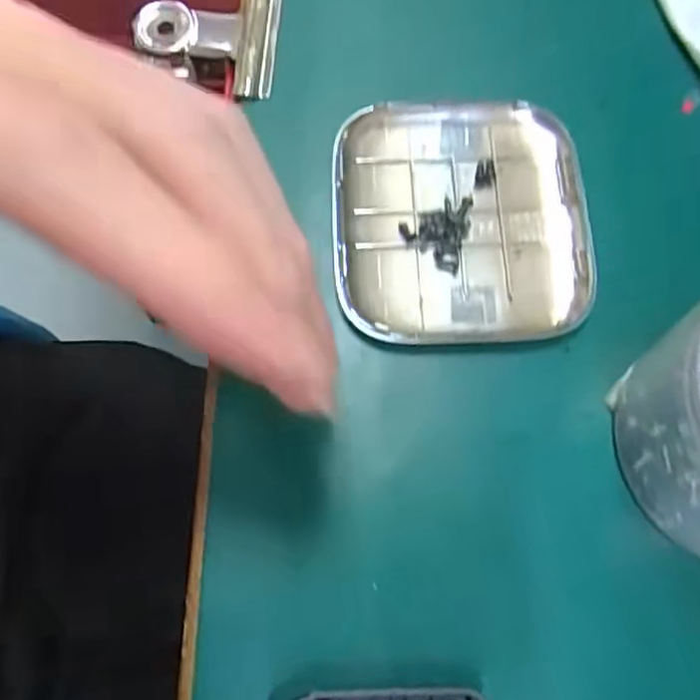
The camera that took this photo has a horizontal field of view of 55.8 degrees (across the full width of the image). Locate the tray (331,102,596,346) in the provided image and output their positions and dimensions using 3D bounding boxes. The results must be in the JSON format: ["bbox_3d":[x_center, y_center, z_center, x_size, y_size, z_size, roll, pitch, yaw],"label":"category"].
[{"bbox_3d":[0.031,-0.037,0.183,0.069,0.009,0.072,-3,71,-1],"label":"tray"}]

